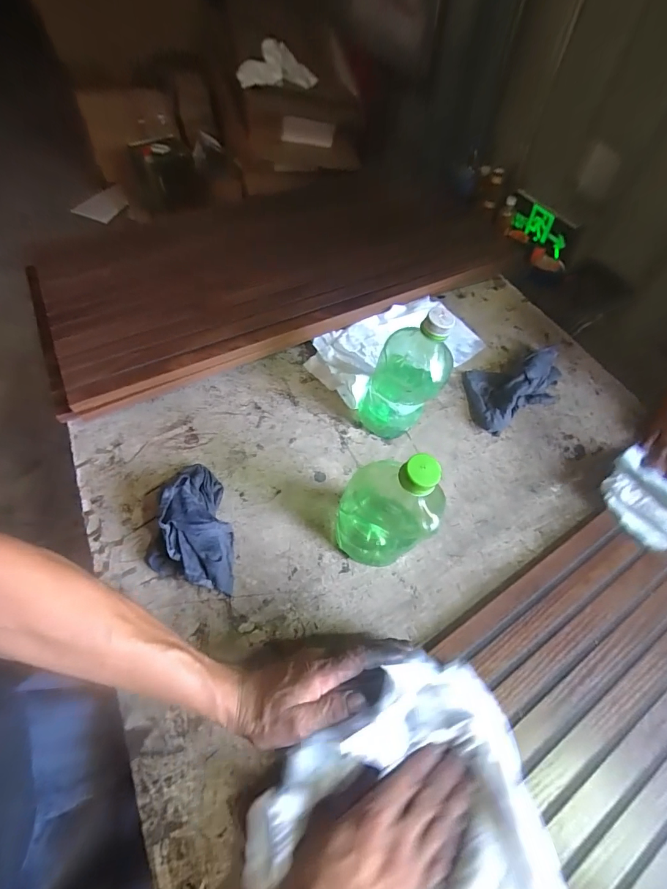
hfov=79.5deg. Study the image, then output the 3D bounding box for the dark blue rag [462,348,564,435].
[{"bbox_3d":[0.277,-0.081,0.590,0.154,0.041,0.115,-9,58,-6],"label":"dark blue rag"}]

